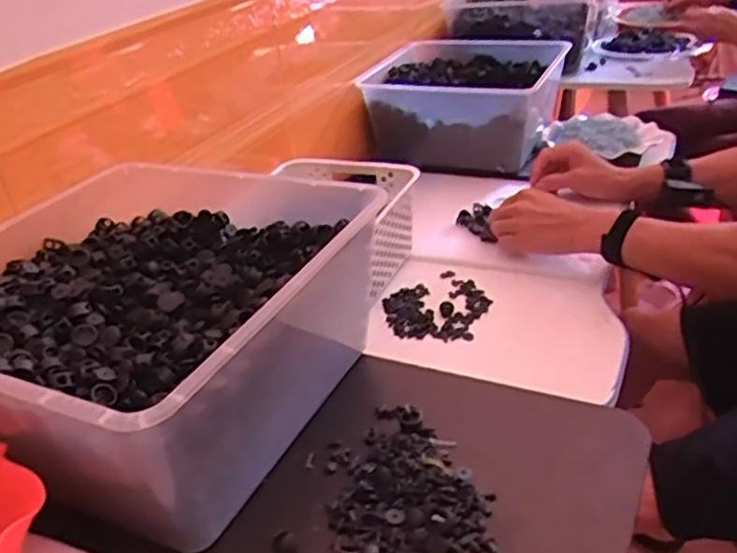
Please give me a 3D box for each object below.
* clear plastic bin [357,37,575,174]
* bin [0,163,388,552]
[{"bbox_3d":[0.172,-0.324,1.277,0.310,0.138,0.387,6,33,19],"label":"clear plastic bin"},{"bbox_3d":[-0.173,0.039,0.550,0.303,0.138,0.291,11,35,25],"label":"bin"}]

